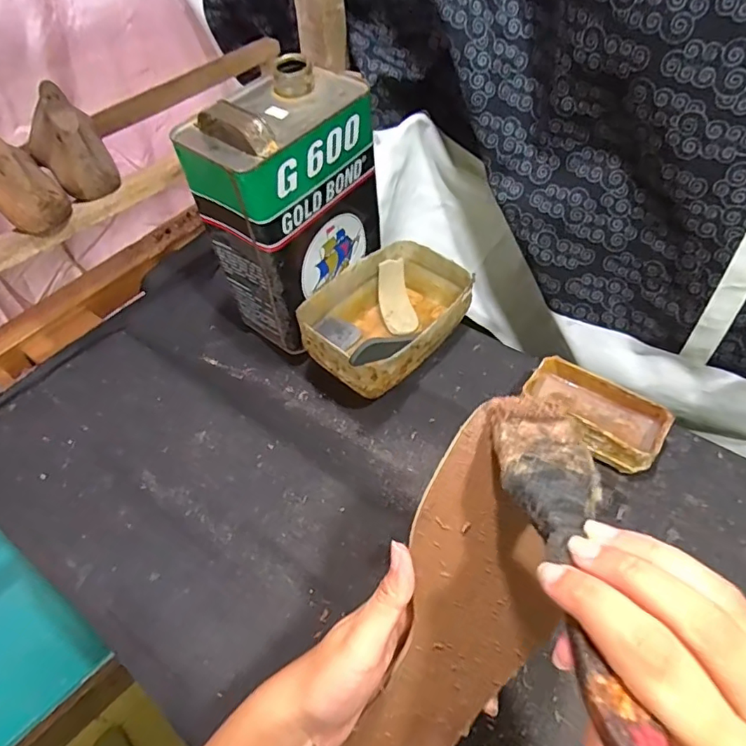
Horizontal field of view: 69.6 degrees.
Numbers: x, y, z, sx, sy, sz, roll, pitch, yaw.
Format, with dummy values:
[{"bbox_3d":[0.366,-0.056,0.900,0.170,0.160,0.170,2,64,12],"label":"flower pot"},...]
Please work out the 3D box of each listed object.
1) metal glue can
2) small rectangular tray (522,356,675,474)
[{"bbox_3d":[-0.082,-0.168,0.557,0.107,0.229,0.160,27,55,24],"label":"metal glue can"},{"bbox_3d":[0.216,0.040,0.516,0.135,0.044,0.076,36,61,29],"label":"small rectangular tray"}]

